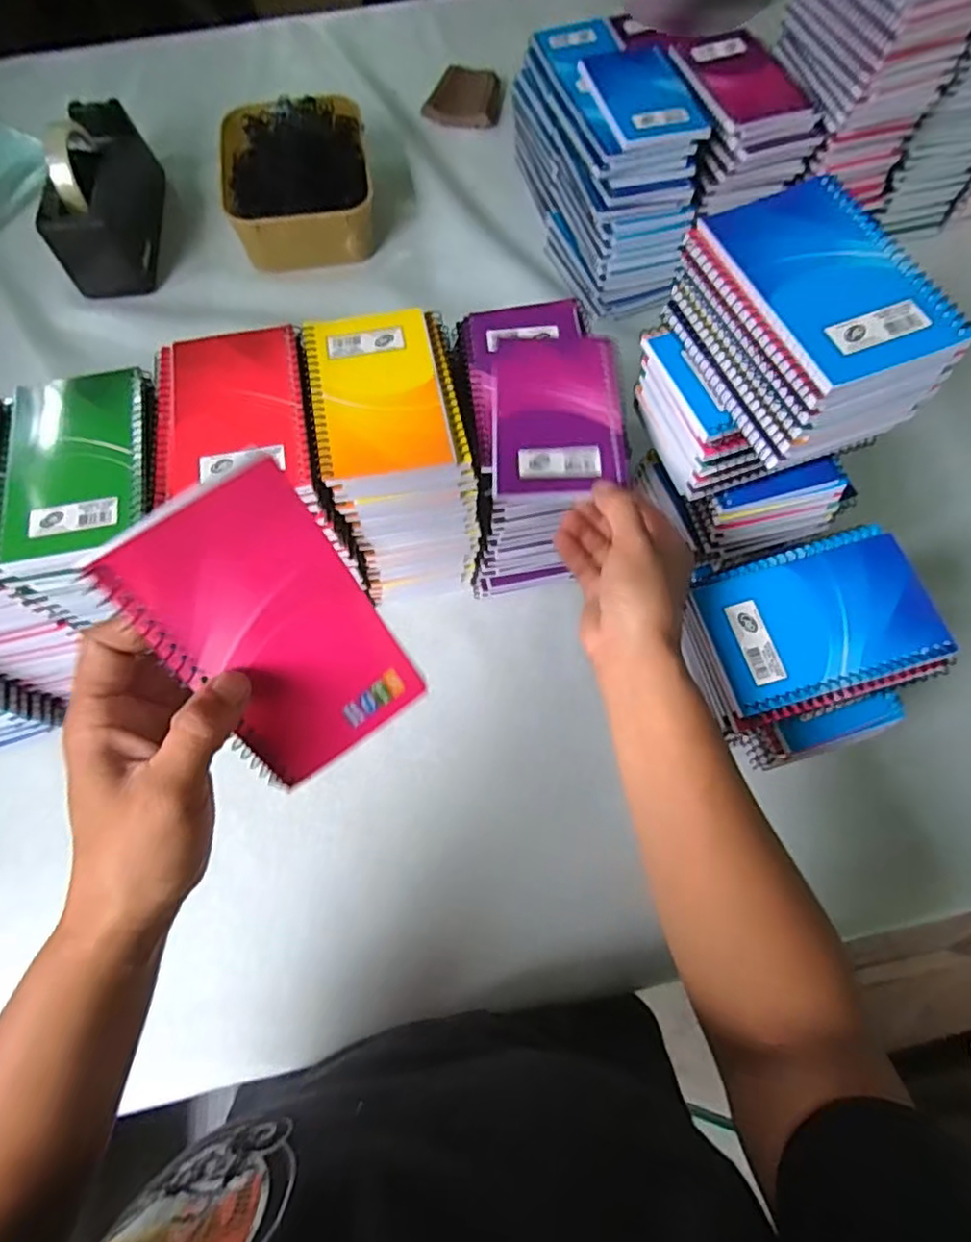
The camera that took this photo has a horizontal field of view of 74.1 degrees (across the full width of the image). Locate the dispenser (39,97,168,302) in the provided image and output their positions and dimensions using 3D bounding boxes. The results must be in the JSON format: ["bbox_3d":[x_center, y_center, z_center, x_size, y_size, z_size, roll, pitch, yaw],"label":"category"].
[{"bbox_3d":[-0.424,-0.478,0.713,0.075,0.120,0.207,-6,68,0],"label":"dispenser"}]

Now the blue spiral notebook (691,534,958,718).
[{"bbox_3d":[0.199,0.000,0.382,0.128,0.013,0.081,-16,68,-4],"label":"blue spiral notebook"}]

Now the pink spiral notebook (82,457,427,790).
[{"bbox_3d":[-0.087,0.006,0.272,0.080,0.127,0.004,-36,30,-13],"label":"pink spiral notebook"}]

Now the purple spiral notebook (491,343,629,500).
[{"bbox_3d":[0.048,-0.138,0.419,0.081,0.008,0.126,0,68,2],"label":"purple spiral notebook"}]

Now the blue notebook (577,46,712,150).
[{"bbox_3d":[0.143,-0.483,0.590,0.085,0.011,0.135,-15,68,-4],"label":"blue notebook"}]

